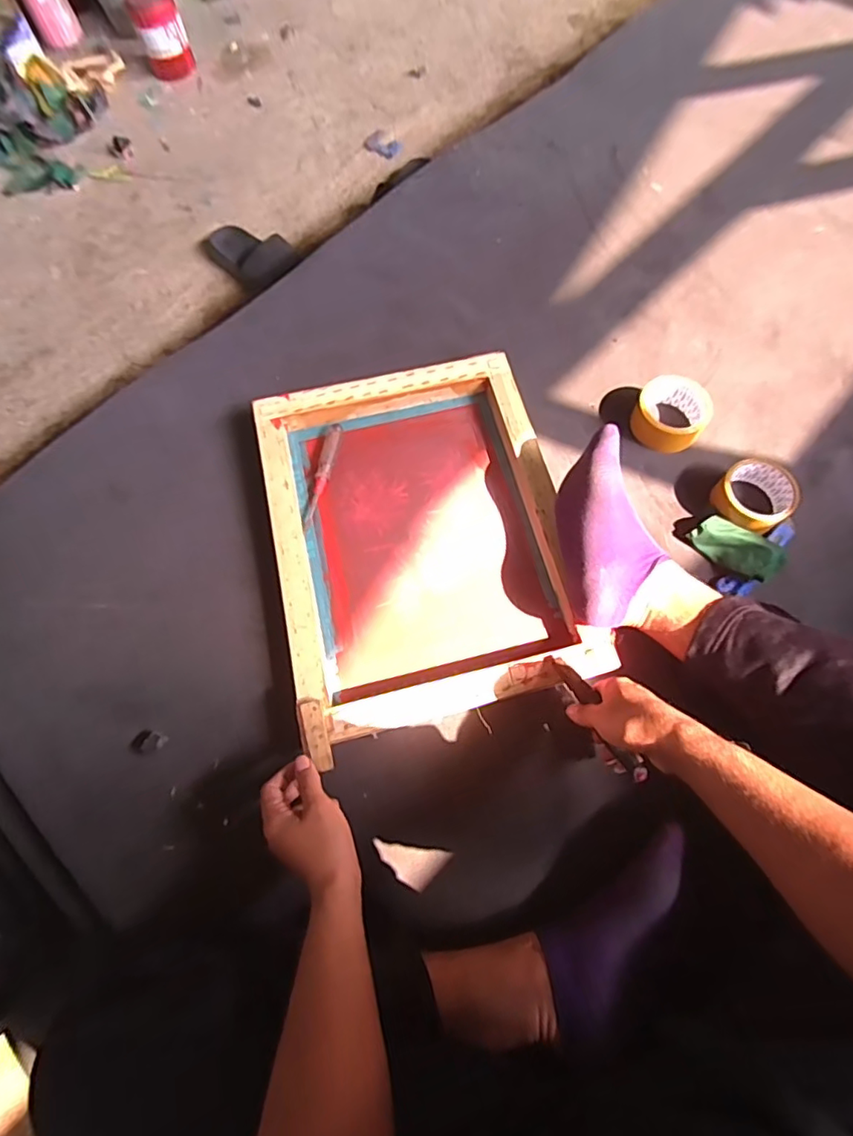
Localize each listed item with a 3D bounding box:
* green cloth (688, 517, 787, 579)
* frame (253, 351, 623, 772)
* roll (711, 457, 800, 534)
[{"bbox_3d":[0.389,-0.023,0.696,0.104,0.033,0.058,30,72,13],"label":"green cloth"},{"bbox_3d":[-0.010,-0.045,0.720,0.359,0.065,0.461,-14,68,-4],"label":"frame"},{"bbox_3d":[0.422,-0.092,0.712,0.088,0.044,0.088,-1,68,2],"label":"roll"}]

